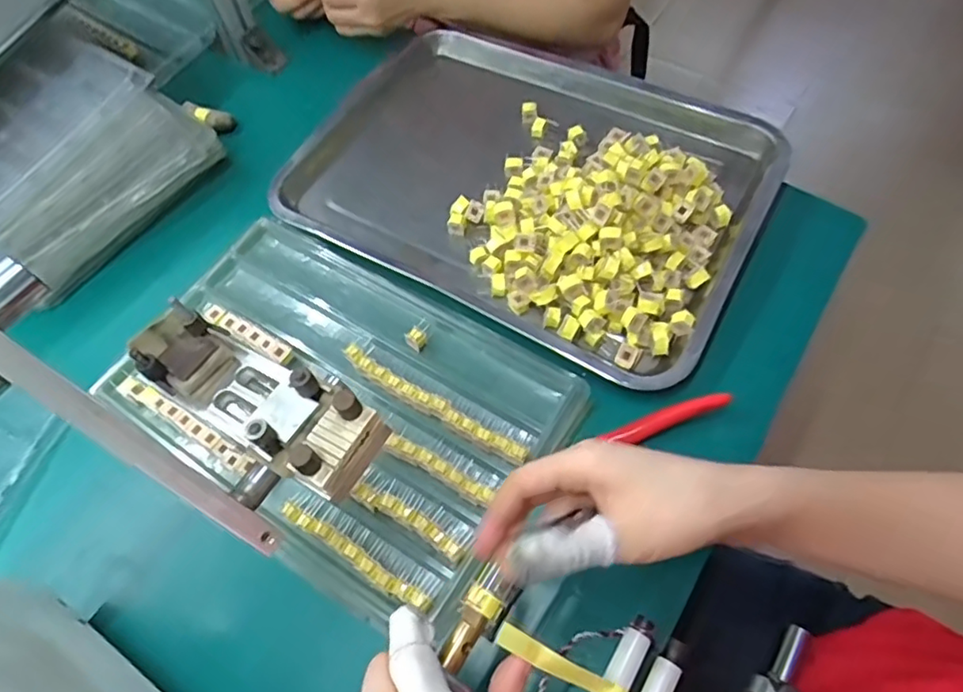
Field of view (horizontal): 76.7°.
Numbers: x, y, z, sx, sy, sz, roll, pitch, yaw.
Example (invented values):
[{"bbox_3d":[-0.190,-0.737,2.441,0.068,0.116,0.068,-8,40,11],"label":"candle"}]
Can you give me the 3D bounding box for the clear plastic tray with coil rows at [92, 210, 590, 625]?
[{"bbox_3d":[-0.113,0.037,0.454,0.316,0.020,0.211,29,67,17],"label":"clear plastic tray with coil rows"}]

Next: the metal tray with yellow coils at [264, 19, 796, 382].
[{"bbox_3d":[0.038,-0.154,0.527,0.392,0.043,0.283,26,67,16],"label":"metal tray with yellow coils"}]

